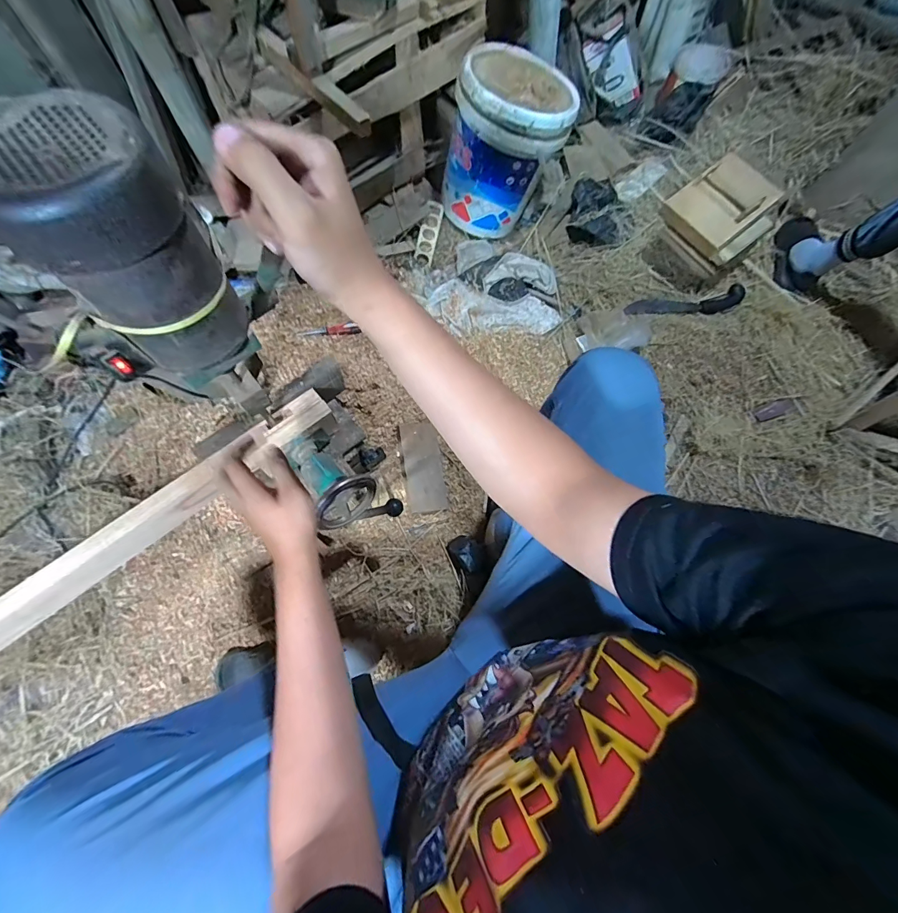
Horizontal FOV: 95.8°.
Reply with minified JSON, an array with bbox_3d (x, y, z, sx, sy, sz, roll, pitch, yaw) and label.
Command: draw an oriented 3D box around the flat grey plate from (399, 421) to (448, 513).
[{"bbox_3d":[-0.057,0.024,0.919,0.082,0.005,0.200,-10,90,-6],"label":"flat grey plate"}]

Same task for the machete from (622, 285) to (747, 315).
[{"bbox_3d":[0.706,-0.454,1.210,0.372,0.039,0.073,-8,70,-5],"label":"machete"}]

